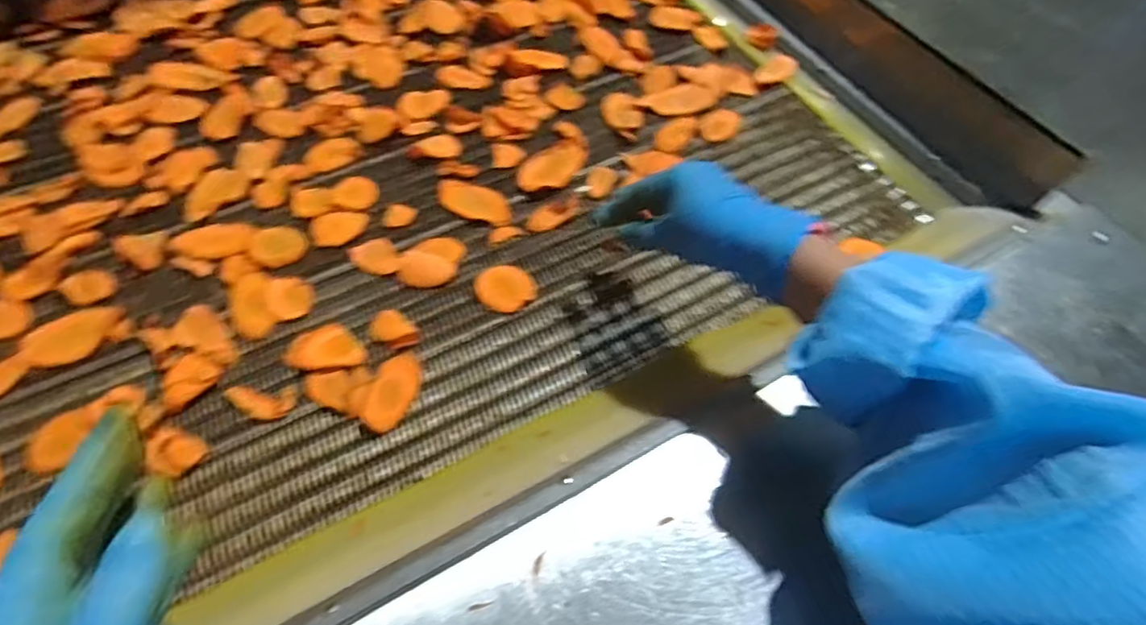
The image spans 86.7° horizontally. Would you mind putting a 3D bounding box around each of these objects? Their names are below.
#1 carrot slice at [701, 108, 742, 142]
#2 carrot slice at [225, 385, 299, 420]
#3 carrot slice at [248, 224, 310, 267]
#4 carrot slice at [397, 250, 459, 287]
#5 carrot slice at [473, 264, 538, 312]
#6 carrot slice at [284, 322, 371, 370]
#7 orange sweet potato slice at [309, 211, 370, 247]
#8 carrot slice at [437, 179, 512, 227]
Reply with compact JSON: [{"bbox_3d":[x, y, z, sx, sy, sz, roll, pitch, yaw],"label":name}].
[{"bbox_3d":[0.161,-0.204,0.659,0.040,0.012,0.049,22,59,10],"label":"carrot slice"},{"bbox_3d":[-0.243,0.070,0.472,0.050,0.007,0.027,-2,58,-5],"label":"carrot slice"},{"bbox_3d":[-0.267,-0.061,0.551,0.047,0.004,0.050,-26,63,-18],"label":"carrot slice"},{"bbox_3d":[-0.131,-0.040,0.543,0.050,0.006,0.032,5,58,-1],"label":"carrot slice"},{"bbox_3d":[-0.059,-0.021,0.540,0.051,0.012,0.043,-10,78,-3],"label":"carrot slice"},{"bbox_3d":[-0.204,0.027,0.499,0.063,0.009,0.039,-9,59,-9],"label":"carrot slice"},{"bbox_3d":[-0.217,-0.078,0.563,0.050,0.004,0.041,-7,59,-8],"label":"orange sweet potato slice"},{"bbox_3d":[-0.096,-0.107,0.591,0.080,0.008,0.039,20,59,9],"label":"carrot slice"}]

